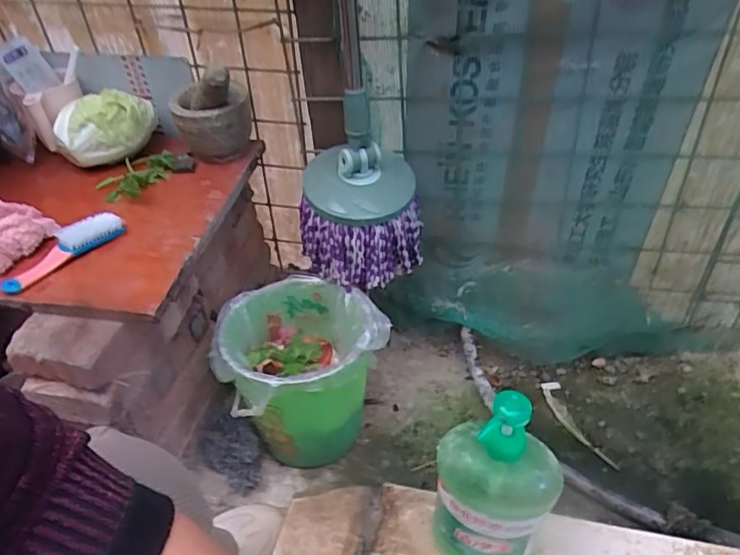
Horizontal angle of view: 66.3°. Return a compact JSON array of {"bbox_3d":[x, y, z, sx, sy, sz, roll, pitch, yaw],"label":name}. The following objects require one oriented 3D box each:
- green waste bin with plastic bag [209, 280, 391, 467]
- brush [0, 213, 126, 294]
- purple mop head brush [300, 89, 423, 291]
[{"bbox_3d":[-0.098,0.146,0.844,0.206,0.230,0.216,-2,41,2],"label":"green waste bin with plastic bag"},{"bbox_3d":[-0.382,-0.036,0.701,0.039,0.027,0.153,27,50,31],"label":"brush"},{"bbox_3d":[-0.020,-0.132,0.829,0.175,0.226,0.180,-6,41,-2],"label":"purple mop head brush"}]

